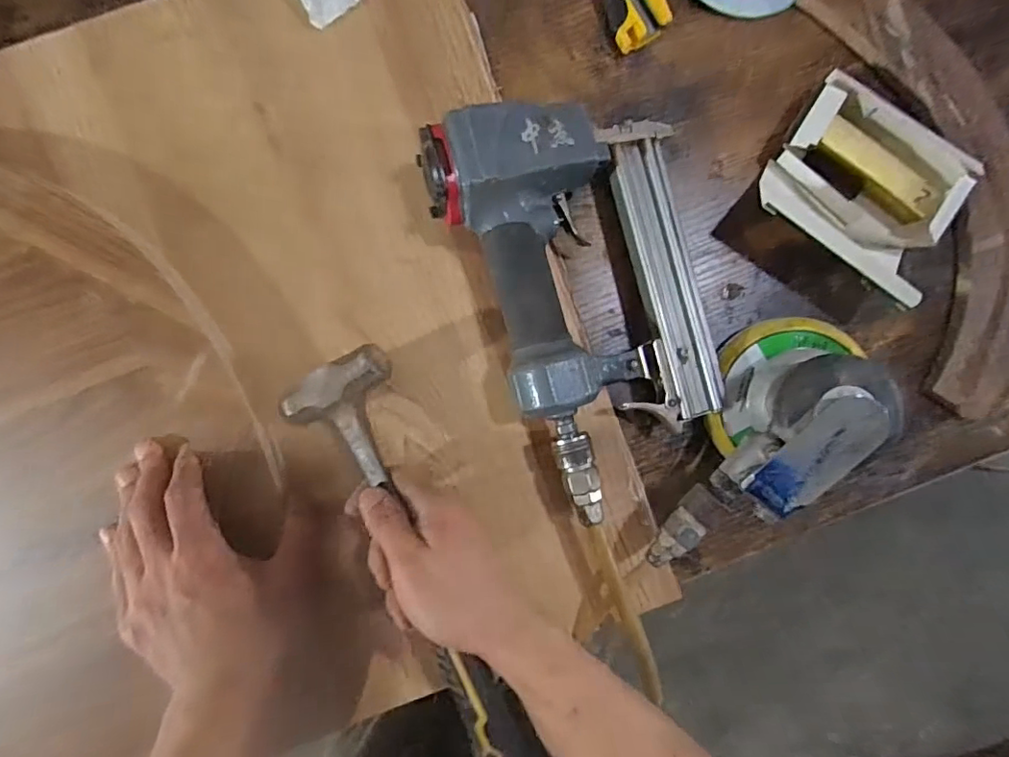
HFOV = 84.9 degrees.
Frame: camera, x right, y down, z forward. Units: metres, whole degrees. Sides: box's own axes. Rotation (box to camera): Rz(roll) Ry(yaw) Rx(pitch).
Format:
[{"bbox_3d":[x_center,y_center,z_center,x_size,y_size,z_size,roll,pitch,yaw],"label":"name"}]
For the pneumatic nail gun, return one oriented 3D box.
[{"bbox_3d":[0.065,-0.061,0.362,0.159,0.069,0.248,-23,91,-1],"label":"pneumatic nail gun"}]

